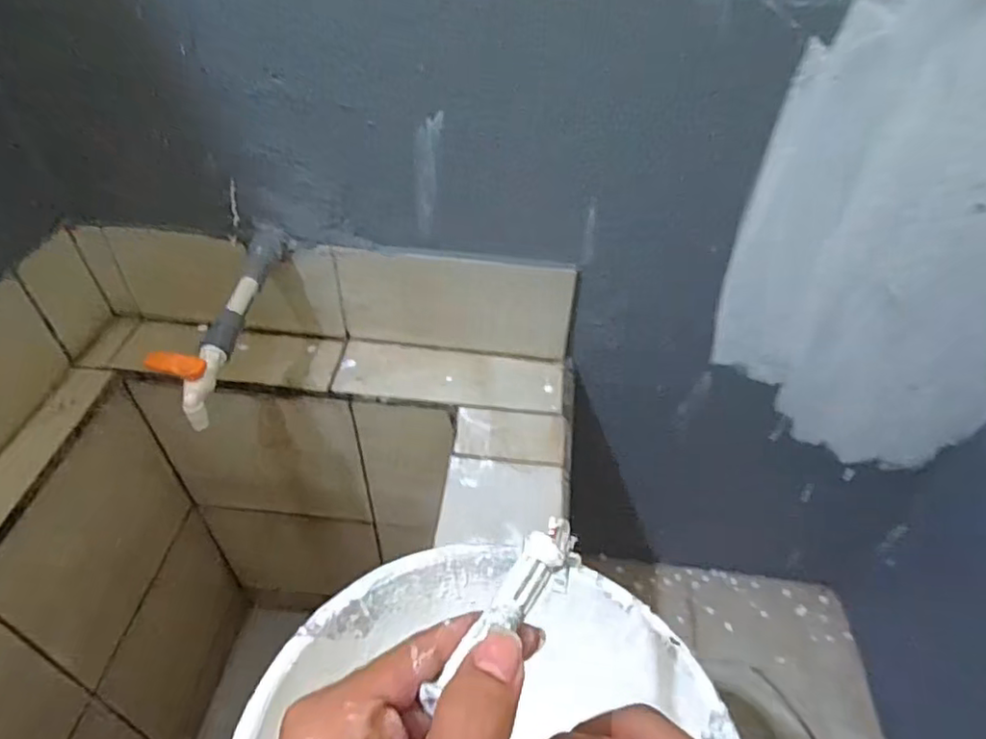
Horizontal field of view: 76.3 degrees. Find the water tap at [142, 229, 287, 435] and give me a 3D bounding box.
[{"bbox_3d":[-0.301,-0.062,0.712,0.045,0.088,0.249,6,46,4],"label":"water tap"}]

